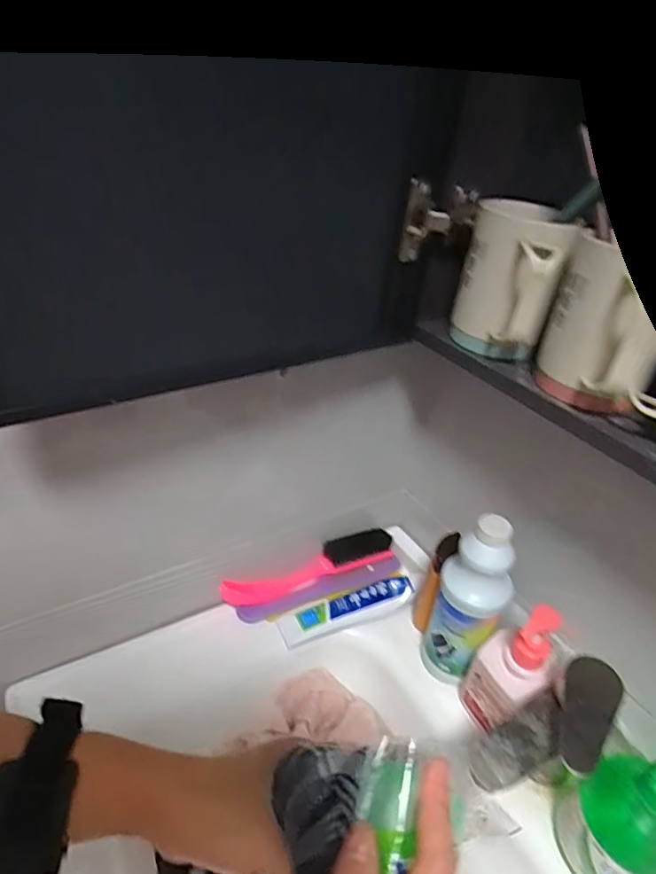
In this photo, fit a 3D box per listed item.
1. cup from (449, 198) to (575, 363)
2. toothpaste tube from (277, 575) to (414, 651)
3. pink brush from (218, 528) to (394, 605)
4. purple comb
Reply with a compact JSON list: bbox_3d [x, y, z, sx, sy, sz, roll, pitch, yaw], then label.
[{"bbox_3d":[0.136,-0.114,0.398,0.069,0.107,0.084,15,33,12],"label":"cup"},{"bbox_3d":[0.026,0.195,0.593,0.157,0.035,0.037,-6,35,-21],"label":"toothpaste tube"},{"bbox_3d":[-0.021,0.159,0.634,0.225,0.032,0.038,-10,36,-26],"label":"pink brush"},{"bbox_3d":[-0.004,0.181,0.622,0.207,0.018,0.022,-9,36,-25],"label":"purple comb"}]

